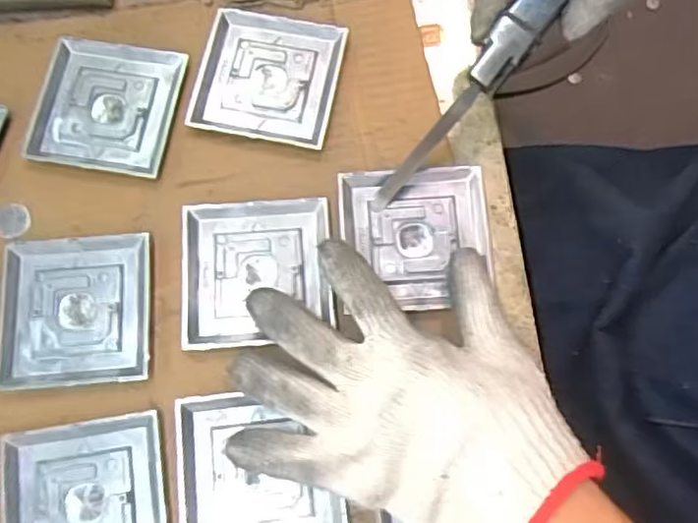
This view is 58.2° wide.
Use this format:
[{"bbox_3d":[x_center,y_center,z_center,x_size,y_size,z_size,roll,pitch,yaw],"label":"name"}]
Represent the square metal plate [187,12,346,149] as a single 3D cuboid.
[{"bbox_3d":[-0.055,-0.124,0.422,0.092,0.006,0.091,11,76,3],"label":"square metal plate"}]

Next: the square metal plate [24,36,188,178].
[{"bbox_3d":[-0.162,-0.105,0.418,0.093,0.006,0.090,10,76,3],"label":"square metal plate"}]

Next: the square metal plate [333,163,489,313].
[{"bbox_3d":[0.041,-0.015,0.388,0.089,0.011,0.087,-3,75,0],"label":"square metal plate"}]

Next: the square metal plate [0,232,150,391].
[{"bbox_3d":[-0.167,0.029,0.382,0.092,0.005,0.090,-5,75,-1],"label":"square metal plate"}]

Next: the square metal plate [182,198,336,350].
[{"bbox_3d":[-0.057,0.006,0.385,0.091,0.007,0.088,-5,75,-1],"label":"square metal plate"}]

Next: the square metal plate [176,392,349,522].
[{"bbox_3d":[-0.051,0.119,0.356,0.091,0.007,0.089,-7,75,-1],"label":"square metal plate"}]

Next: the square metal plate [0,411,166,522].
[{"bbox_3d":[-0.150,0.137,0.353,0.091,0.004,0.089,-9,75,-2],"label":"square metal plate"}]

